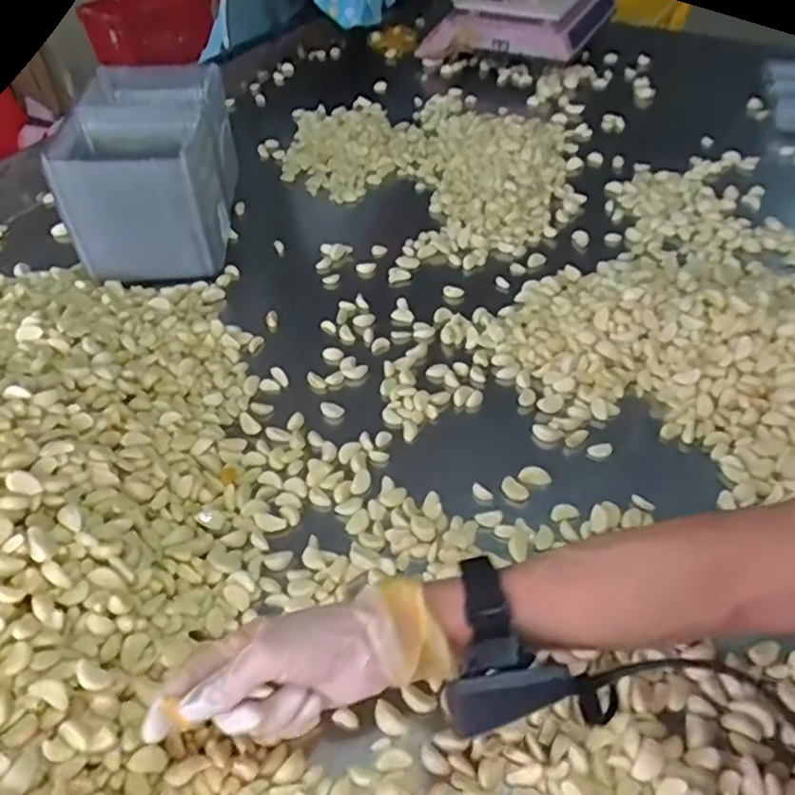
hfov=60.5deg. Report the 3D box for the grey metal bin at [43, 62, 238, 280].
[{"bbox_3d":[-0.329,-0.308,0.917,0.214,0.152,0.291,-10,46,-6],"label":"grey metal bin"}]

